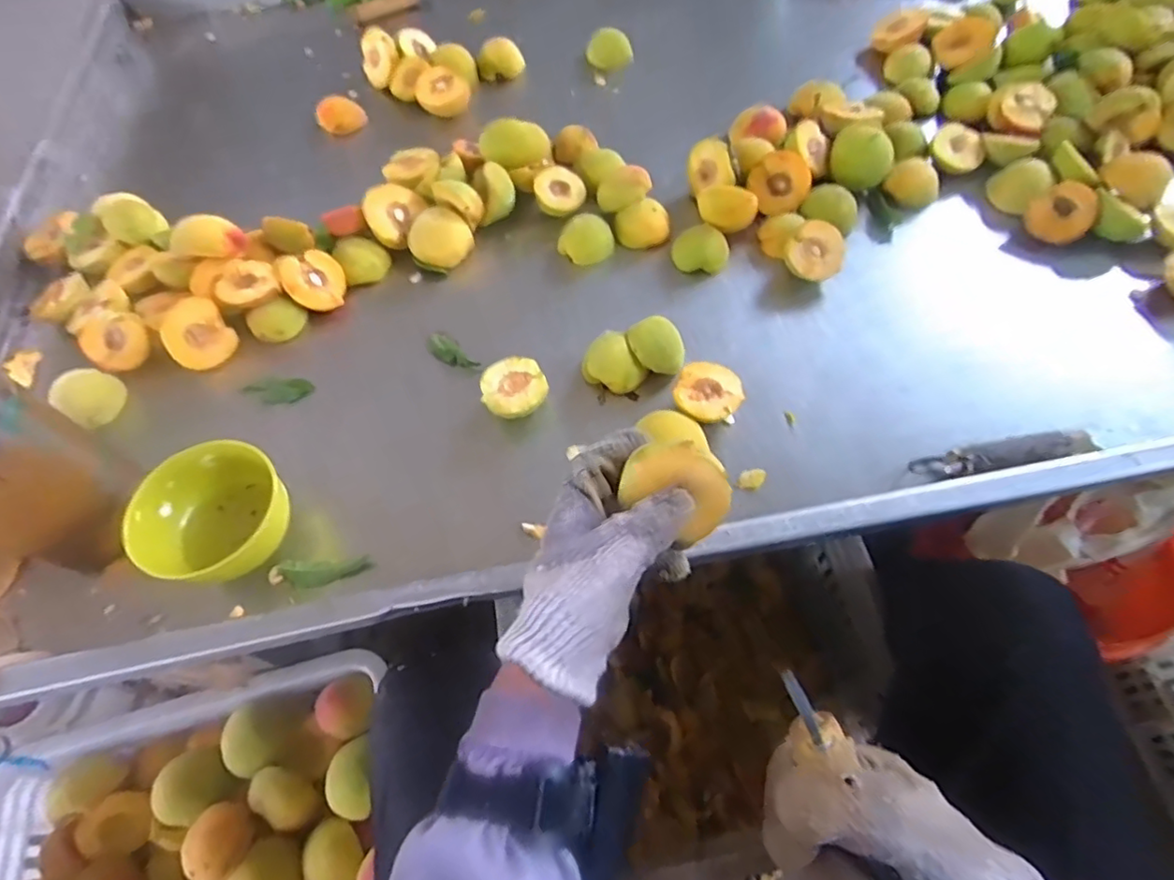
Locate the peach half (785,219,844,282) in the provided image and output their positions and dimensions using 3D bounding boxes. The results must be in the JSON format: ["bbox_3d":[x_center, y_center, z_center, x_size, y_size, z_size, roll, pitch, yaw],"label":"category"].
[{"bbox_3d":[0.231,-0.190,0.616,0.057,0.020,0.057,-36,85,3],"label":"peach half"}]

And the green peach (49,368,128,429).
[{"bbox_3d":[-0.468,-0.041,0.570,0.041,0.039,0.054,29,64,17],"label":"green peach"}]

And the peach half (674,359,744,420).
[{"bbox_3d":[0.107,-0.039,0.539,0.058,0.032,0.062,-1,60,1],"label":"peach half"}]

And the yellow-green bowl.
[{"bbox_3d":[-0.298,0.063,0.492,0.105,0.065,0.105,-1,61,1],"label":"yellow-green bowl"}]

